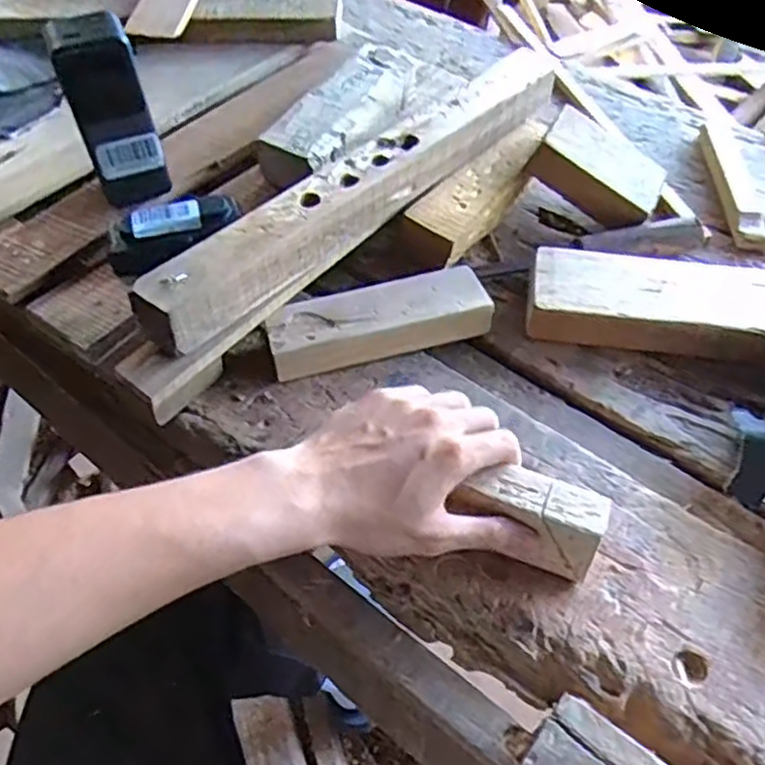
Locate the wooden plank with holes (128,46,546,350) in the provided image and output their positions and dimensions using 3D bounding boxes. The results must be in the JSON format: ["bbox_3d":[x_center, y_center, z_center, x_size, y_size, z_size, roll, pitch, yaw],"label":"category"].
[{"bbox_3d":[-0.003,-0.168,0.580,0.046,0.054,0.451,37,60,24],"label":"wooden plank with holes"}]

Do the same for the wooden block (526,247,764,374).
[{"bbox_3d":[0.255,-0.056,0.545,0.274,0.043,0.088,8,52,5],"label":"wooden block"}]

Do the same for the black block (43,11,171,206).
[{"bbox_3d":[-0.205,-0.203,0.539,0.056,0.138,0.043,-16,54,-13],"label":"black block"}]

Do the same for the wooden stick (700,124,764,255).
[{"bbox_3d":[0.336,-0.191,0.668,0.033,0.015,0.182,4,52,2],"label":"wooden stick"}]

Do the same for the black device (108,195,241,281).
[{"bbox_3d":[-0.161,-0.120,0.543,0.103,0.030,0.034,-27,57,-20],"label":"black device"}]

